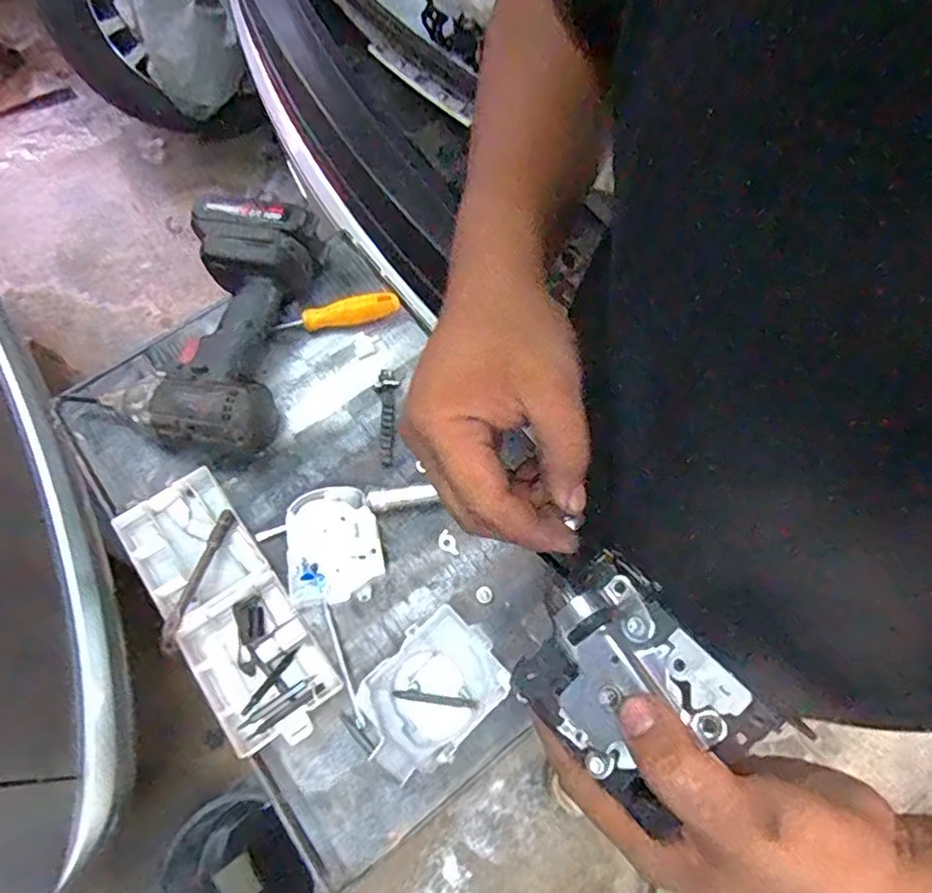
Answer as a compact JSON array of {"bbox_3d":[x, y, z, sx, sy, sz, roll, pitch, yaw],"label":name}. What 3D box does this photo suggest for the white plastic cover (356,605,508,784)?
[{"bbox_3d":[-0.028,0.184,0.480,0.081,0.029,0.113,40,74,16],"label":"white plastic cover"}]

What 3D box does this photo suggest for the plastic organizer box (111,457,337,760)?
[{"bbox_3d":[-0.191,0.126,0.506,0.086,0.031,0.223,-35,71,-12],"label":"plastic organizer box"}]

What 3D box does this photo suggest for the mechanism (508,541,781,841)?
[{"bbox_3d":[0.072,0.108,0.299,0.075,0.051,0.100,-34,72,-10],"label":"mechanism"}]

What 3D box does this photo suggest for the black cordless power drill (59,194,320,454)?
[{"bbox_3d":[-0.221,-0.108,0.571,0.145,0.065,0.230,9,68,5],"label":"black cordless power drill"}]

